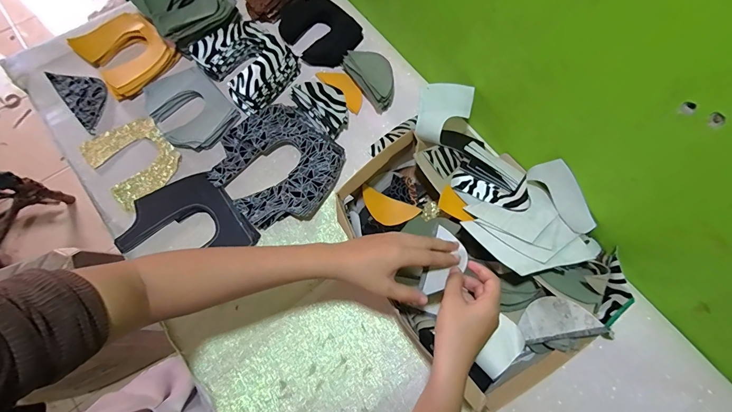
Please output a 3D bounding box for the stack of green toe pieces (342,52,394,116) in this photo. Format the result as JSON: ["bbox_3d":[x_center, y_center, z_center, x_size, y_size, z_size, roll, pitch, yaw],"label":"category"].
[{"bbox_3d":[0.012,-0.243,0.651,0.064,0.041,0.127,-34,73,-13],"label":"stack of green toe pieces"}]

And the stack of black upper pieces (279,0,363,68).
[{"bbox_3d":[-0.095,-0.348,0.688,0.171,0.025,0.119,42,74,11],"label":"stack of black upper pieces"}]

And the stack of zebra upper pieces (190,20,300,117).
[{"bbox_3d":[-0.217,-0.266,0.645,0.174,0.049,0.140,43,74,11],"label":"stack of zebra upper pieces"}]

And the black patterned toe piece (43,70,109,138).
[{"bbox_3d":[-0.504,-0.198,0.630,0.069,0.009,0.145,-36,79,-16],"label":"black patterned toe piece"}]

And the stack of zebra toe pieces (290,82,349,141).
[{"bbox_3d":[-0.078,-0.181,0.635,0.114,0.035,0.074,41,73,10],"label":"stack of zebra toe pieces"}]

